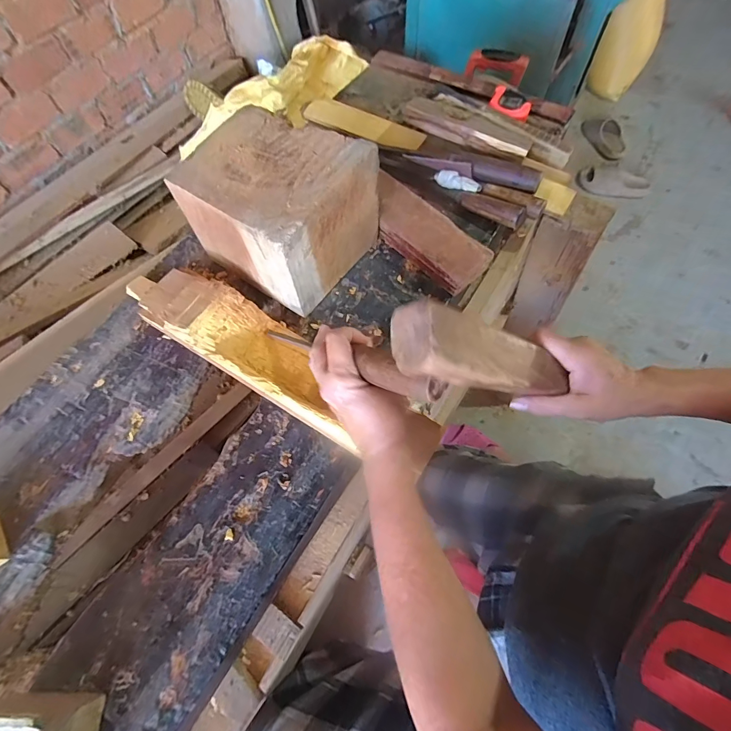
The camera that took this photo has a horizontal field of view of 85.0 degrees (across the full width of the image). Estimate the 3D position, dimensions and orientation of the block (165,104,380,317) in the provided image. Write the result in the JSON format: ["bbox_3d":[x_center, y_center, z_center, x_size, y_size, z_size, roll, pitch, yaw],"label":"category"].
[{"bbox_3d":[-0.105,-0.198,0.503,0.182,0.141,0.164,32,69,17],"label":"block"}]

